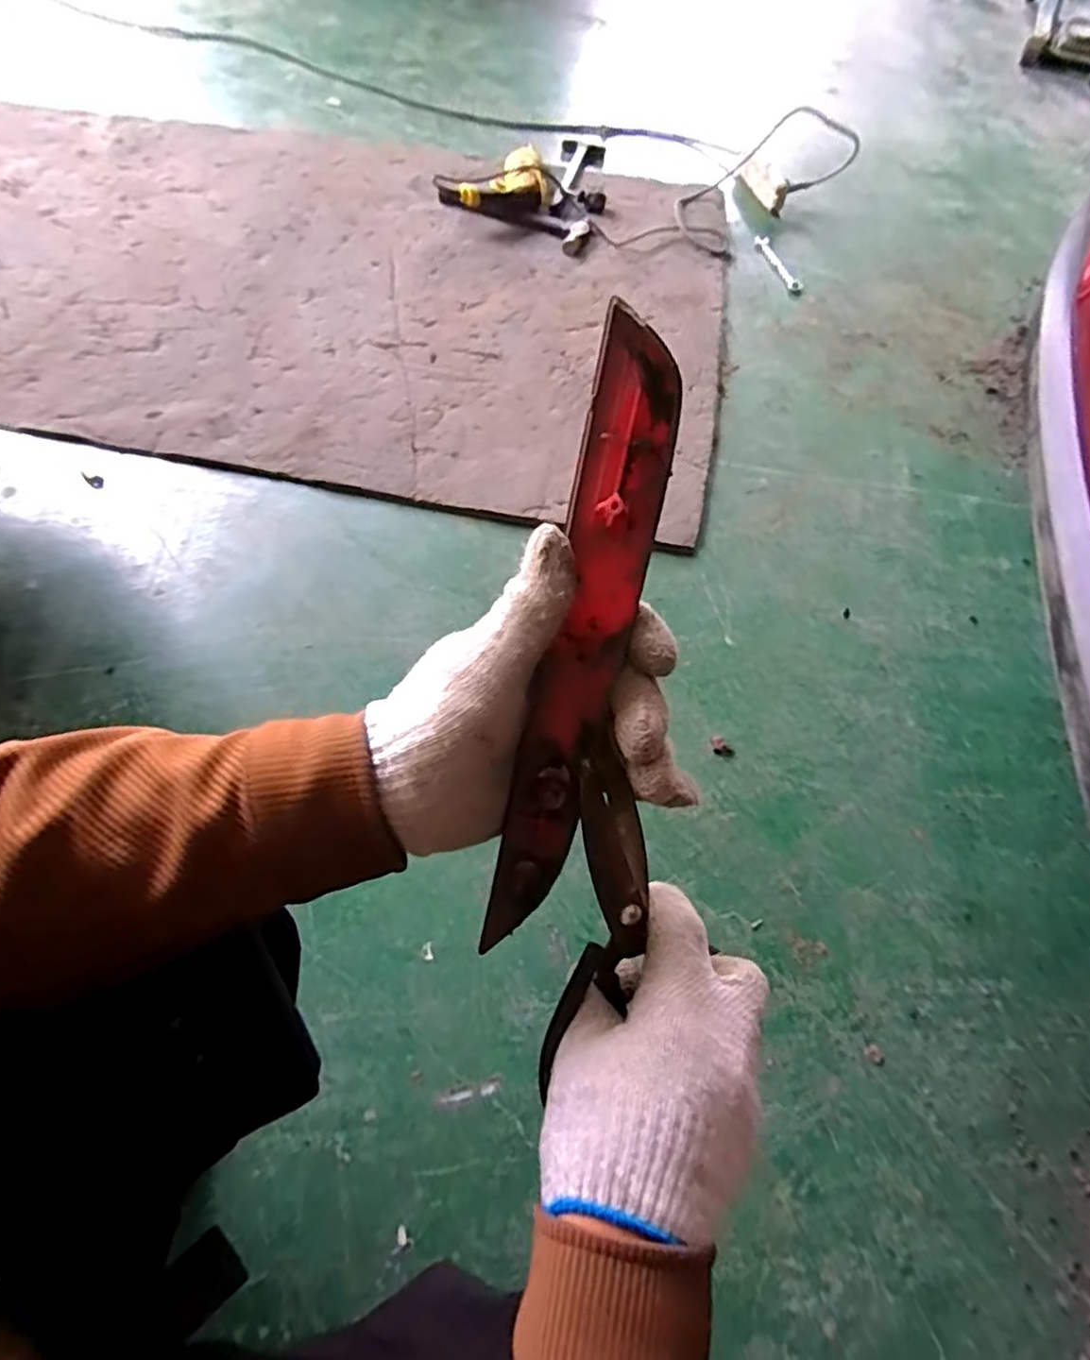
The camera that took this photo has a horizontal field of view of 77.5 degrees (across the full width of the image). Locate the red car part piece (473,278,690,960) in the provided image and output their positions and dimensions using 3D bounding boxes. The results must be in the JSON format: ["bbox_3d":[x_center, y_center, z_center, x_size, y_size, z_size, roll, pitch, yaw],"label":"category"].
[{"bbox_3d":[0.015,-0.007,0.307,0.039,0.024,0.280,14,103,4],"label":"red car part piece"}]

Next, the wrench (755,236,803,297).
[{"bbox_3d":[0.485,-0.861,1.414,0.039,0.011,0.195,-17,65,-12],"label":"wrench"}]

